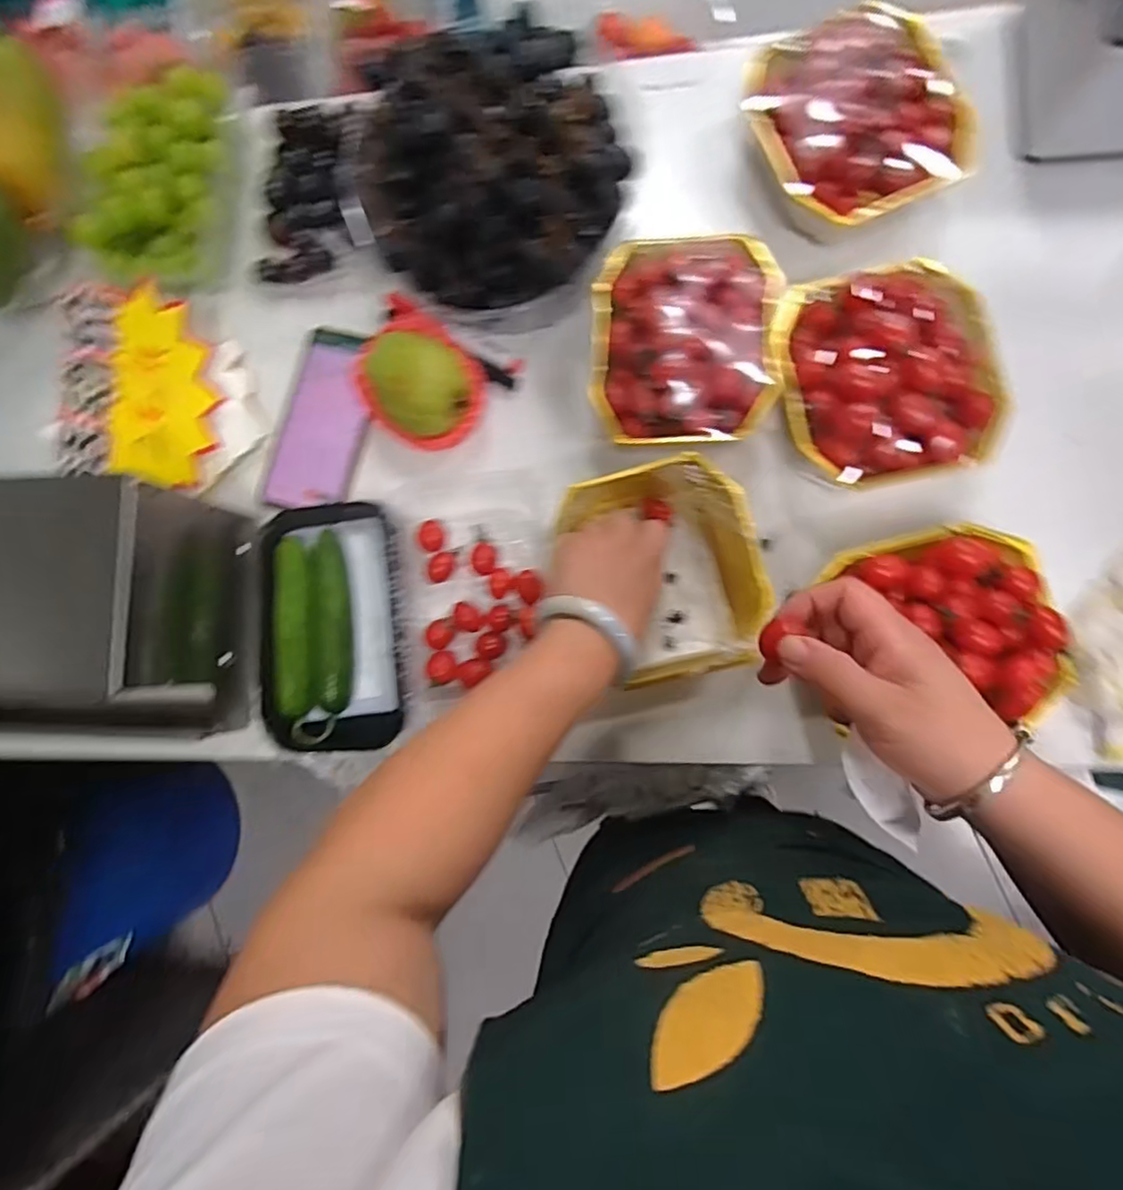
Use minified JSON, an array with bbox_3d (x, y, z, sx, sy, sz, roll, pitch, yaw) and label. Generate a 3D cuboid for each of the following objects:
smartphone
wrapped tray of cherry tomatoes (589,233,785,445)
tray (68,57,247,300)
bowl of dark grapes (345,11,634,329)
[{"bbox_3d":[-0.202,-0.150,0.542,0.074,0.013,0.161,17,87,8],"label":"smartphone"},{"bbox_3d":[0.093,-0.190,0.479,0.134,0.052,0.154,1,85,7],"label":"wrapped tray of cherry tomatoes"},{"bbox_3d":[-0.347,-0.367,0.557,0.144,0.046,0.188,15,87,8],"label":"tray"},{"bbox_3d":[-0.050,-0.319,0.481,0.185,0.130,0.172,-1,85,7],"label":"bowl of dark grapes"}]

